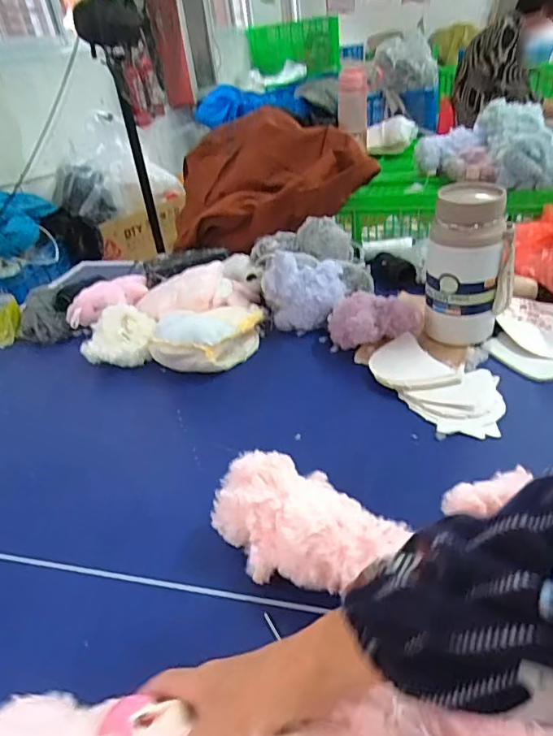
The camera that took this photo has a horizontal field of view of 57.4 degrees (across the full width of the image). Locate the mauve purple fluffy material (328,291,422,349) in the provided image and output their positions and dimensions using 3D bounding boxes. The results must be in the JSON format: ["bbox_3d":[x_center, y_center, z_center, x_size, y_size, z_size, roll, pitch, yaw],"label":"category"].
[{"bbox_3d":[0.143,-0.076,0.736,0.128,0.056,0.081,-9,33,-4],"label":"mauve purple fluffy material"}]

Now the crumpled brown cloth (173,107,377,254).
[{"bbox_3d":[-0.014,-0.407,1.087,0.433,0.225,0.236,-2,33,7],"label":"crumpled brown cloth"}]

